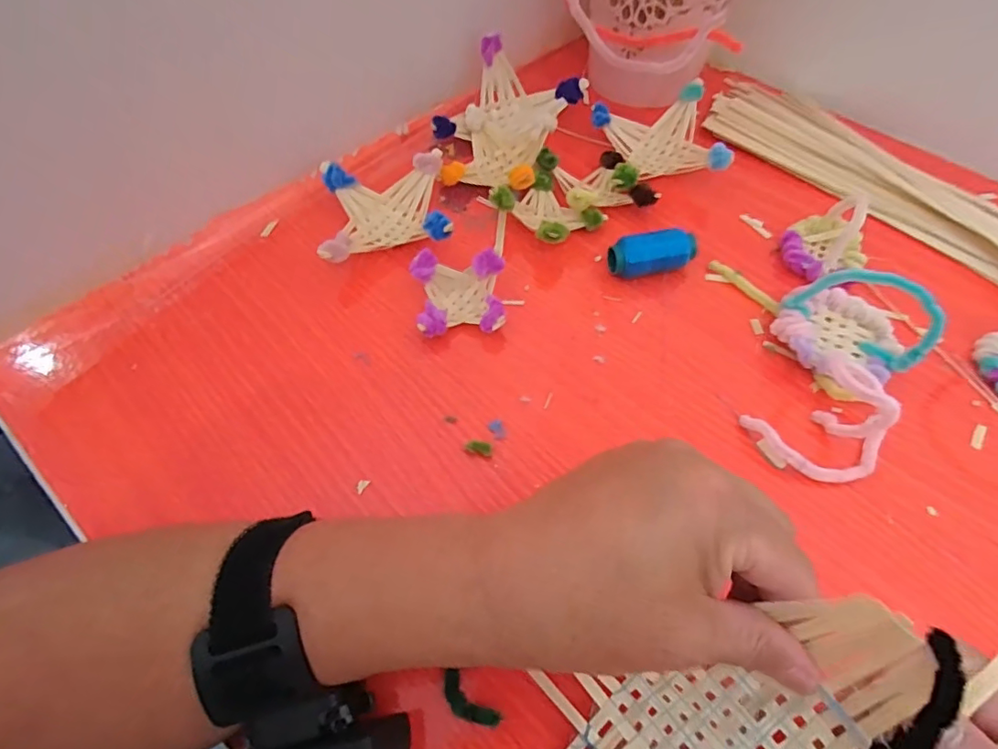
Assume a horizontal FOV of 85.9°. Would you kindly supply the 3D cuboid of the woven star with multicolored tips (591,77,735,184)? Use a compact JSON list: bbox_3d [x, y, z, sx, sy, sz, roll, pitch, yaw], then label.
[{"bbox_3d":[0.118,-0.174,0.400,0.081,0.035,0.078,-7,59,-3],"label":"woven star with multicolored tips"}]

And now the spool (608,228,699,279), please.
[{"bbox_3d":[0.099,-0.076,0.352,0.055,0.025,0.022,-11,60,-6],"label":"spool"}]

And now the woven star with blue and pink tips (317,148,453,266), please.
[{"bbox_3d":[-0.076,-0.109,0.367,0.083,0.036,0.078,-10,60,-5],"label":"woven star with blue and pink tips"}]

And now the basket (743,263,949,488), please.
[{"bbox_3d":[0.190,-0.009,0.292,0.073,0.057,0.127,23,62,14],"label":"basket"}]

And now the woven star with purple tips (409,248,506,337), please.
[{"bbox_3d":[-0.024,-0.049,0.334,0.054,0.031,0.050,-5,59,-3],"label":"woven star with purple tips"}]

